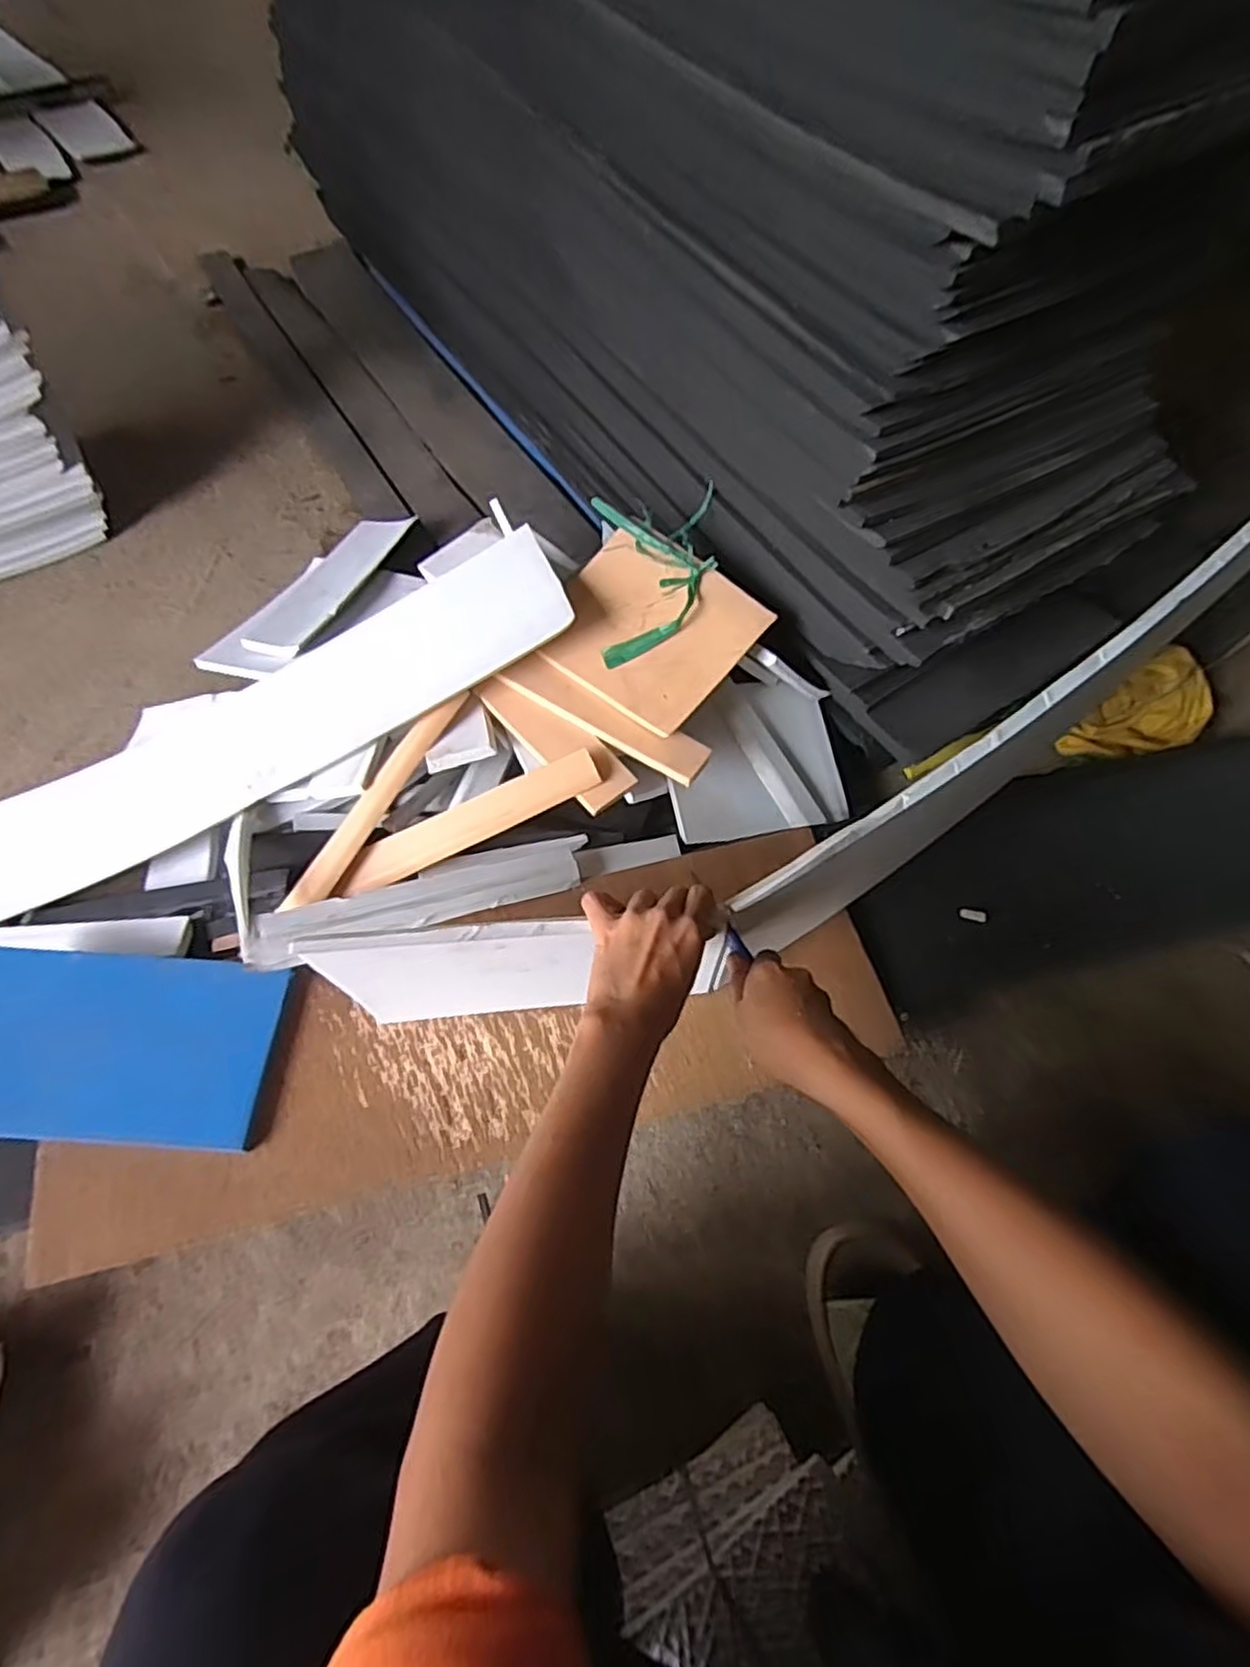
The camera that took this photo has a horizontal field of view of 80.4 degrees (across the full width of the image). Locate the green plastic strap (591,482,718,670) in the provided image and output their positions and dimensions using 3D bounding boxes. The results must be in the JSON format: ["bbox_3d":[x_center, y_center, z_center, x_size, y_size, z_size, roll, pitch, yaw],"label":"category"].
[{"bbox_3d":[0.034,-0.261,0.749,0.119,0.054,0.182,-3,60,-2],"label":"green plastic strap"}]

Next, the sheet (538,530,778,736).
[{"bbox_3d":[0.020,-0.204,0.729,0.187,0.012,0.164,37,84,16],"label":"sheet"}]

